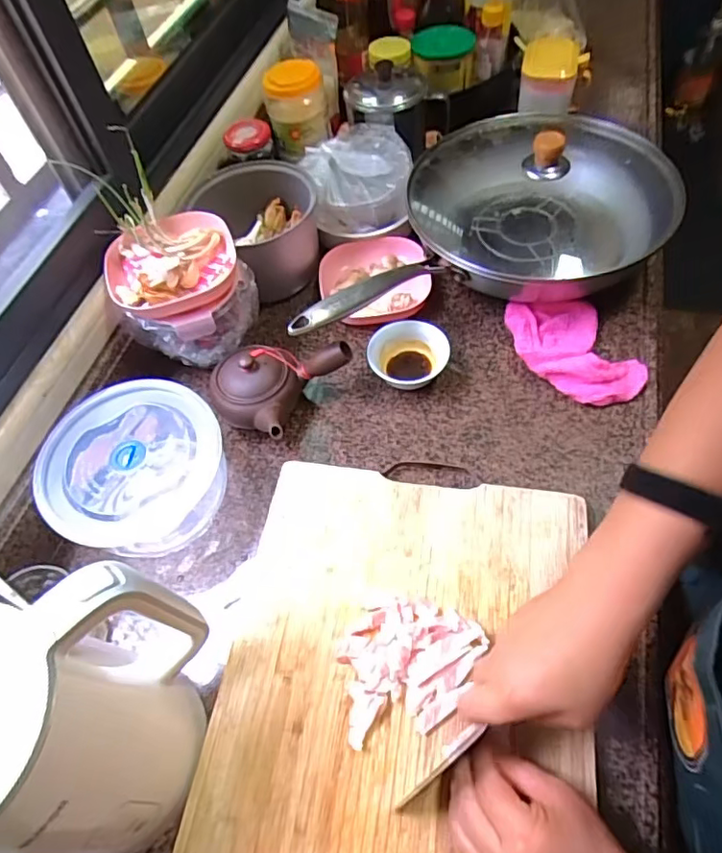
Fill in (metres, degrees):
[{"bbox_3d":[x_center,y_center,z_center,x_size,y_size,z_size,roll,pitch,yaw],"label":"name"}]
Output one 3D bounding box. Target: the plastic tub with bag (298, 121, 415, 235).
[{"bbox_3d":[-0.006,-0.346,0.778,0.135,0.080,0.145,-3,57,5],"label":"plastic tub with bag"}]

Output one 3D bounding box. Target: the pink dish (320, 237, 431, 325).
[{"bbox_3d":[0.016,-0.196,0.747,0.140,0.044,0.139,-4,57,4],"label":"pink dish"}]

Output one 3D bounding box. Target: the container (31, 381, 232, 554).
[{"bbox_3d":[-0.234,0.047,0.590,0.163,0.092,0.163,-8,57,2],"label":"container"}]

